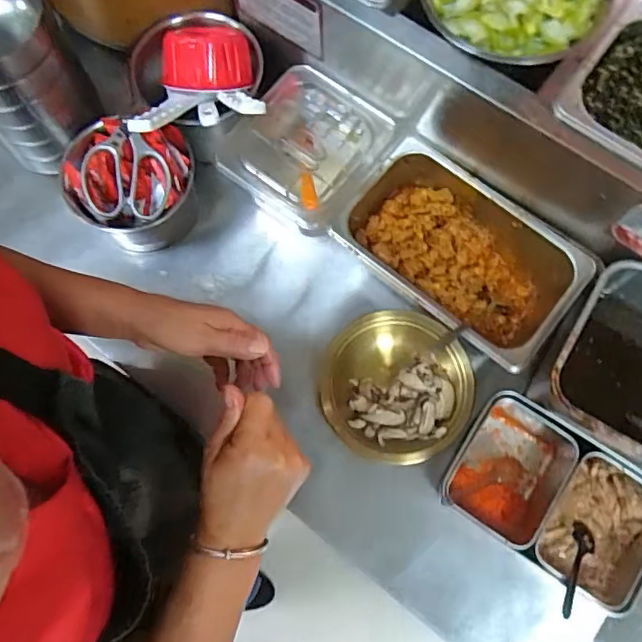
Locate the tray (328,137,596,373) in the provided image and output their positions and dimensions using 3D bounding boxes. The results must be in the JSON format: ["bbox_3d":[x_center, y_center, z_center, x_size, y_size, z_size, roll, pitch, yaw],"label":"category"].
[{"bbox_3d":[0.157,-0.075,0.675,0.268,0.082,0.165,38,78,10],"label":"tray"}]

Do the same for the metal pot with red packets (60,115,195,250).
[{"bbox_3d":[-0.233,-0.166,0.700,0.150,0.127,0.136,21,75,6],"label":"metal pot with red packets"}]

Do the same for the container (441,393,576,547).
[{"bbox_3d":[0.211,0.169,0.639,0.119,0.062,0.139,34,77,9],"label":"container"}]

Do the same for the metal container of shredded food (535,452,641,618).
[{"bbox_3d":[0.303,0.228,0.622,0.105,0.057,0.143,31,77,8],"label":"metal container of shredded food"}]

